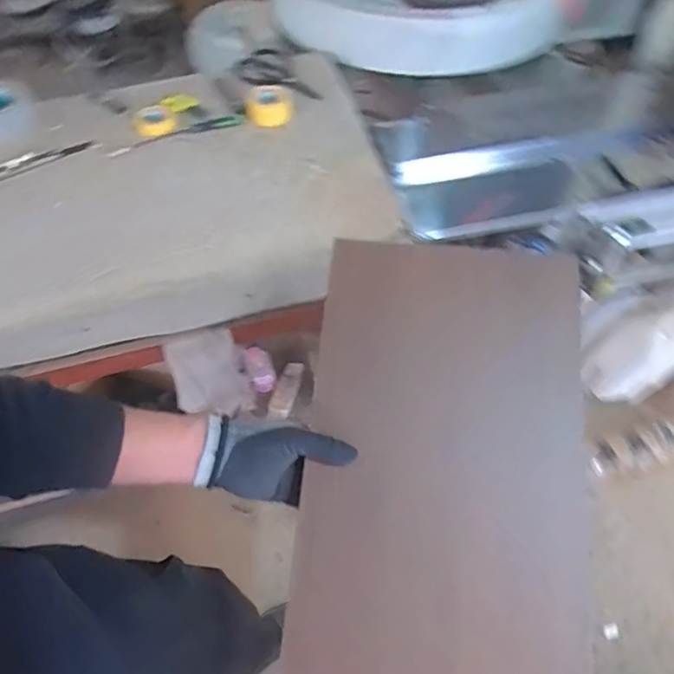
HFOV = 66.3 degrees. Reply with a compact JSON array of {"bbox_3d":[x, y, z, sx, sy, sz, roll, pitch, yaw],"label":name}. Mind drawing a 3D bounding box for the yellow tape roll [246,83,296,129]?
[{"bbox_3d":[-0.113,-0.398,0.887,0.073,0.032,0.078,0,60,1],"label":"yellow tape roll"}]

